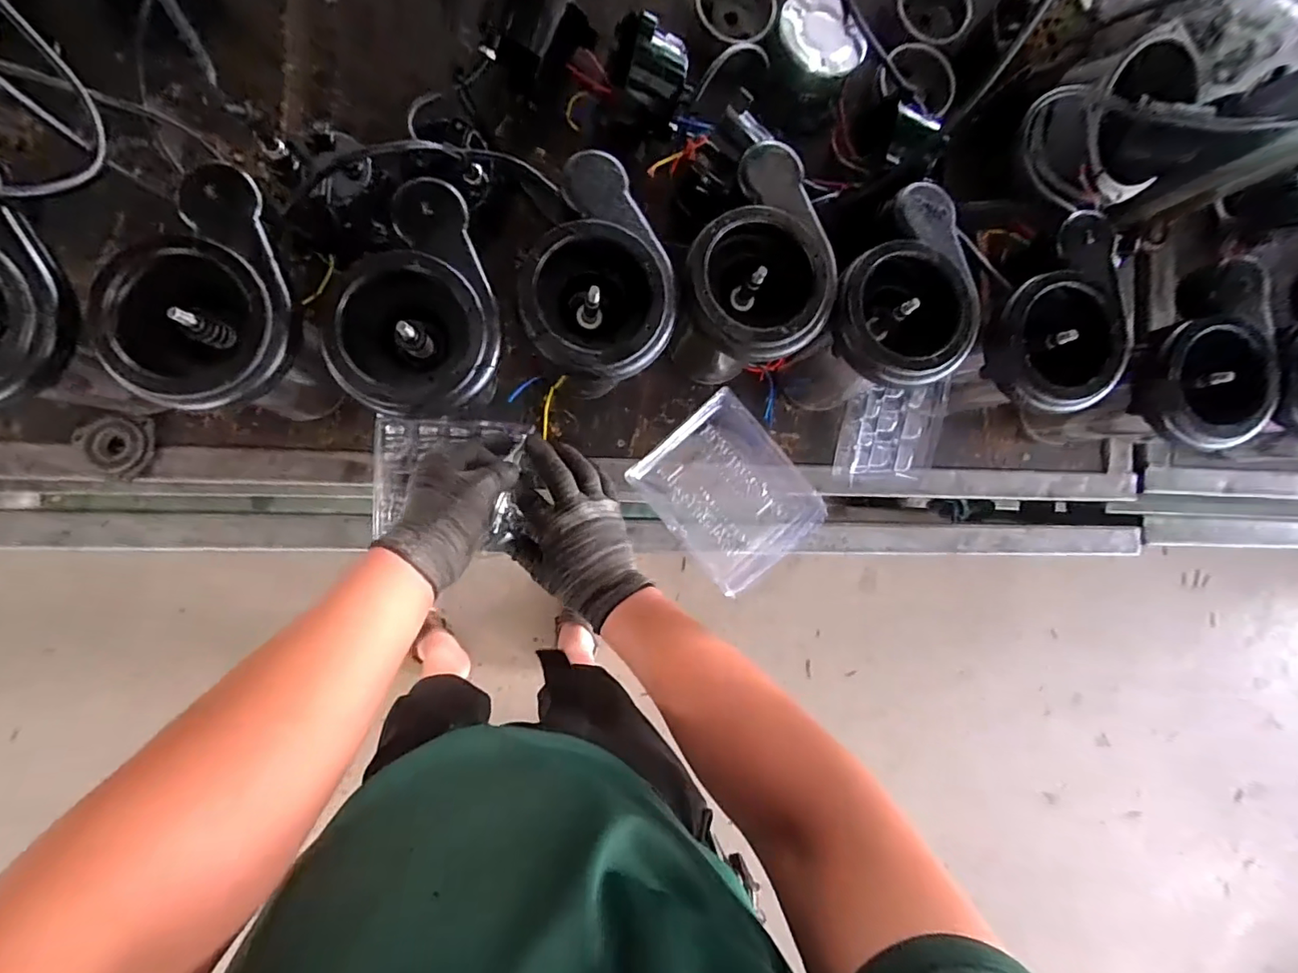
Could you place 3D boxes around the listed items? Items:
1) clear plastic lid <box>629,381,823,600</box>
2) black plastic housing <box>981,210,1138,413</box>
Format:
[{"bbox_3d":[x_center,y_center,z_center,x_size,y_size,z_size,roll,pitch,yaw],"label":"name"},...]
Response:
[{"bbox_3d":[0.089,0.007,0.601,0.148,0.035,0.182,-41,95,-6],"label":"clear plastic lid"},{"bbox_3d":[0.360,-0.151,0.486,0.112,0.048,0.170,13,88,-7],"label":"black plastic housing"}]

